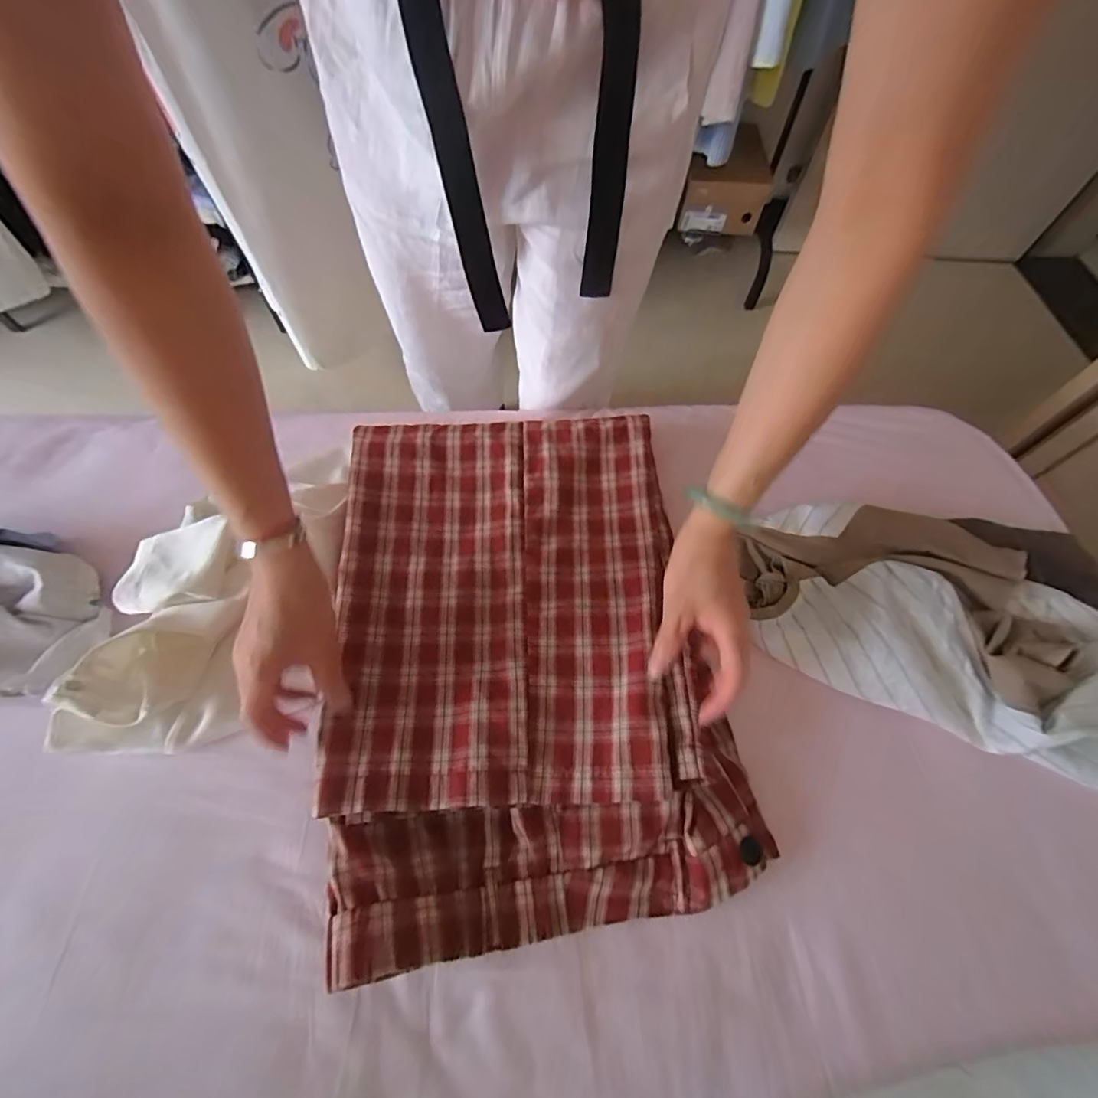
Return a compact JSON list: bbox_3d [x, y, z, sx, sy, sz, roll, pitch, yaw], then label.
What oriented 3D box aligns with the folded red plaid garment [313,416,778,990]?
[{"bbox_3d":[-0.021,0.072,0.453,0.333,0.050,0.463,-6,63,-6],"label":"folded red plaid garment"}]

